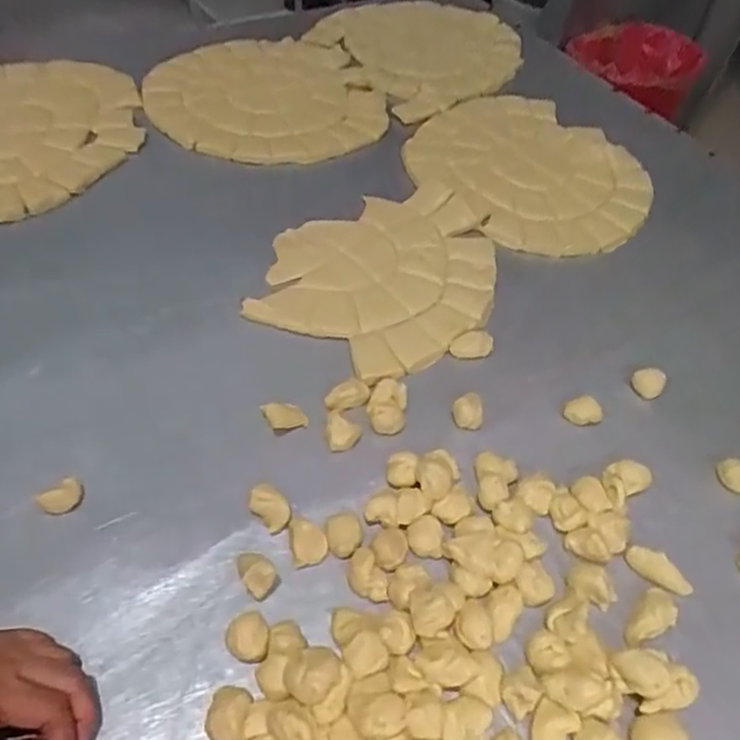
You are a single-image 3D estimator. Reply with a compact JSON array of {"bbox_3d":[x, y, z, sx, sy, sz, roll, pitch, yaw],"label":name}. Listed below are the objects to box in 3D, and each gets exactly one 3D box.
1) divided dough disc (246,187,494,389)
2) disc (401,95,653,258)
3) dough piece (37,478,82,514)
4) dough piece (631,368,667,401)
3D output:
[{"bbox_3d":[0.021,-0.109,0.693,0.221,0.013,0.279,30,54,18],"label":"divided dough disc"},{"bbox_3d":[0.195,-0.265,0.830,0.269,0.014,0.318,-23,57,-22],"label":"disc"},{"bbox_3d":[-0.238,0.099,0.501,0.031,0.017,0.016,-24,57,-23],"label":"dough piece"},{"bbox_3d":[0.267,0.011,0.620,0.030,0.014,0.028,3,51,-3],"label":"dough piece"}]

